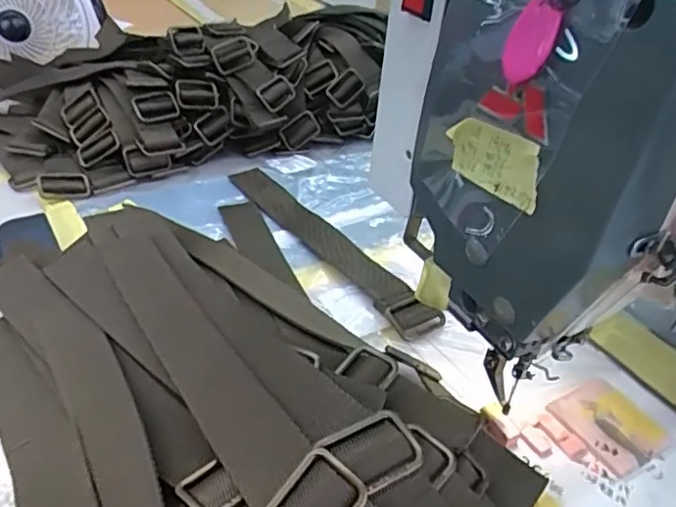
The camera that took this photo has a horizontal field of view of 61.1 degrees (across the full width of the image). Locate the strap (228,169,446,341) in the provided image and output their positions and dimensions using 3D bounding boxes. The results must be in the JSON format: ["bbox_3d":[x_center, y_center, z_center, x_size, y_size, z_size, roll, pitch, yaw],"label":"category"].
[{"bbox_3d":[-0.013,-0.016,0.484,0.040,0.013,0.263,-20,42,-29],"label":"strap"}]

